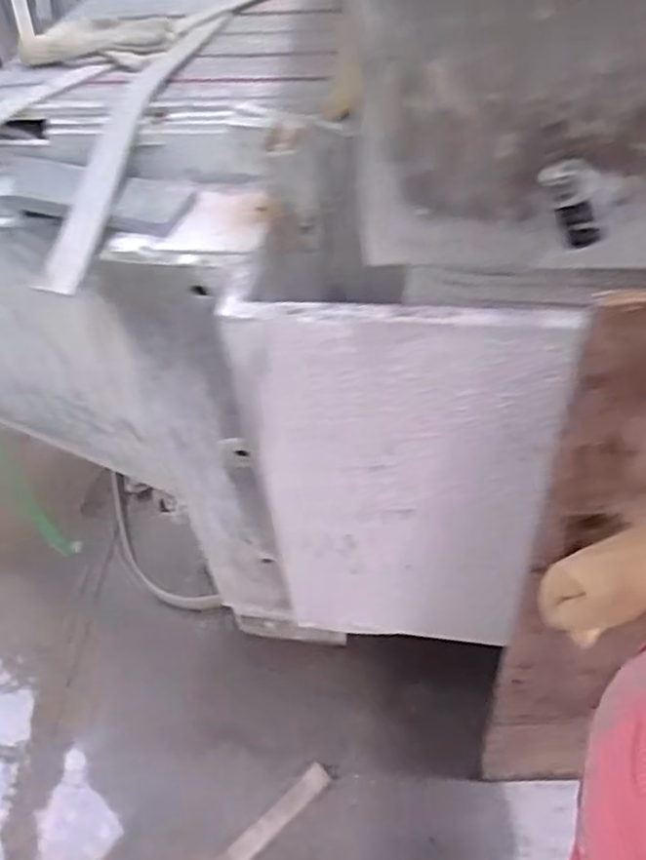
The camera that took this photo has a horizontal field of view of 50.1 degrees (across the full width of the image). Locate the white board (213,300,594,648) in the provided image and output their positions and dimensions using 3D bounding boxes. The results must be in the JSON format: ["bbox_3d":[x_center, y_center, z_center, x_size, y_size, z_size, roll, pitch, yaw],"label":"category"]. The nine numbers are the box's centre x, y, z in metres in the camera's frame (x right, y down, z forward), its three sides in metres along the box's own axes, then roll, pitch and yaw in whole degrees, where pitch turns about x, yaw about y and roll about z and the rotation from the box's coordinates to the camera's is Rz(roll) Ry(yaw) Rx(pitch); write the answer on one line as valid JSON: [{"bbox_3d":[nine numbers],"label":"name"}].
[{"bbox_3d":[0.094,0.103,0.868,0.331,0.667,0.021,2,50,10],"label":"white board"}]

